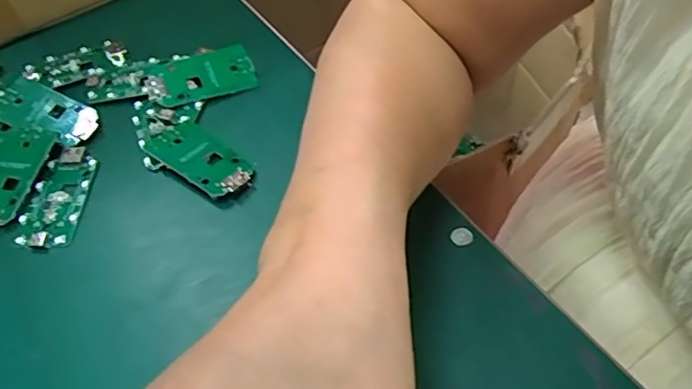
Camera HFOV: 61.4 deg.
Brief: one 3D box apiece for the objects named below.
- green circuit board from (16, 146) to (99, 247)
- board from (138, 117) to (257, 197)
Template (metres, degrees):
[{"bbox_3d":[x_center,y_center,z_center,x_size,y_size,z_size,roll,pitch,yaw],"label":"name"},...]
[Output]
[{"bbox_3d":[-0.154,0.001,0.312,0.031,0.007,0.062,-4,51,5],"label":"green circuit board"},{"bbox_3d":[-0.081,-0.021,0.319,0.068,0.008,0.031,34,63,30],"label":"board"}]

